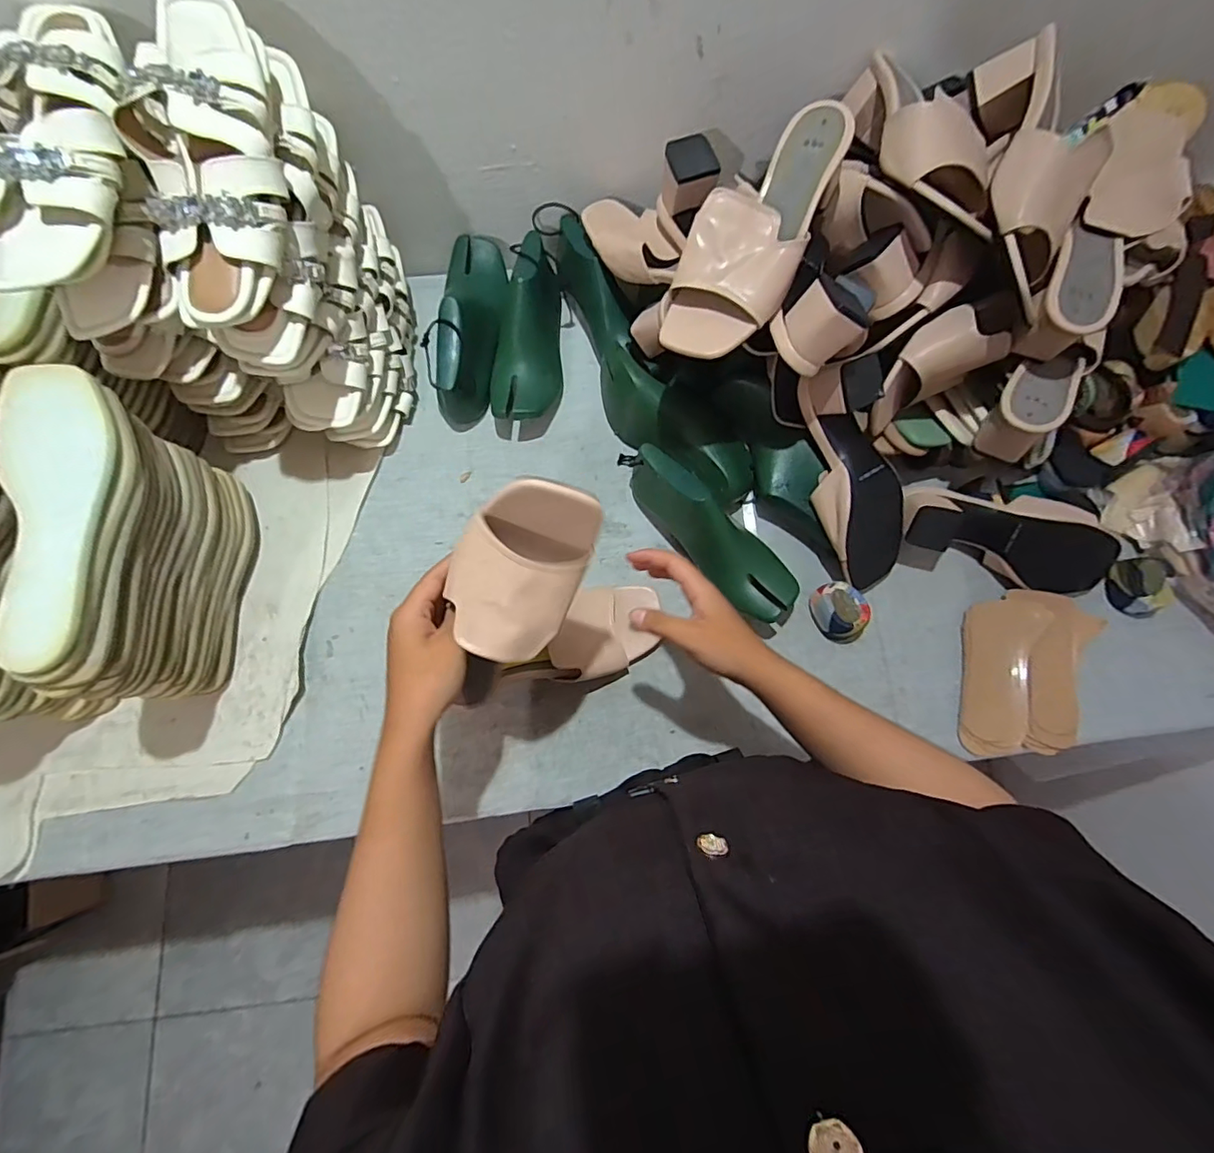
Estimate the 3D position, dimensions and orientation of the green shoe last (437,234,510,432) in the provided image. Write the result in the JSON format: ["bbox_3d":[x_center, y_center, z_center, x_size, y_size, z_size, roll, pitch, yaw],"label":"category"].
[{"bbox_3d":[-0.169,-0.316,0.649,0.077,0.099,0.247,3,75,-1],"label":"green shoe last"}]

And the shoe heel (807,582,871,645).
[{"bbox_3d":[0.261,0.040,0.592,0.049,0.034,0.065,-8,75,-3],"label":"shoe heel"}]

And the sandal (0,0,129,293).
[{"bbox_3d":[-0.418,-0.326,0.398,0.104,0.052,0.239,-5,75,-3],"label":"sandal"}]

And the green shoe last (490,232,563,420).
[{"bbox_3d":[-0.094,-0.301,0.645,0.080,0.087,0.231,7,87,1],"label":"green shoe last"}]

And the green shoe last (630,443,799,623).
[{"bbox_3d":[0.119,-0.059,0.591,0.083,0.091,0.243,-40,79,-11],"label":"green shoe last"}]

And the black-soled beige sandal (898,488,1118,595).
[{"bbox_3d":[0.448,-0.041,0.592,0.237,0.078,0.084,15,75,3],"label":"black-soled beige sandal"}]

